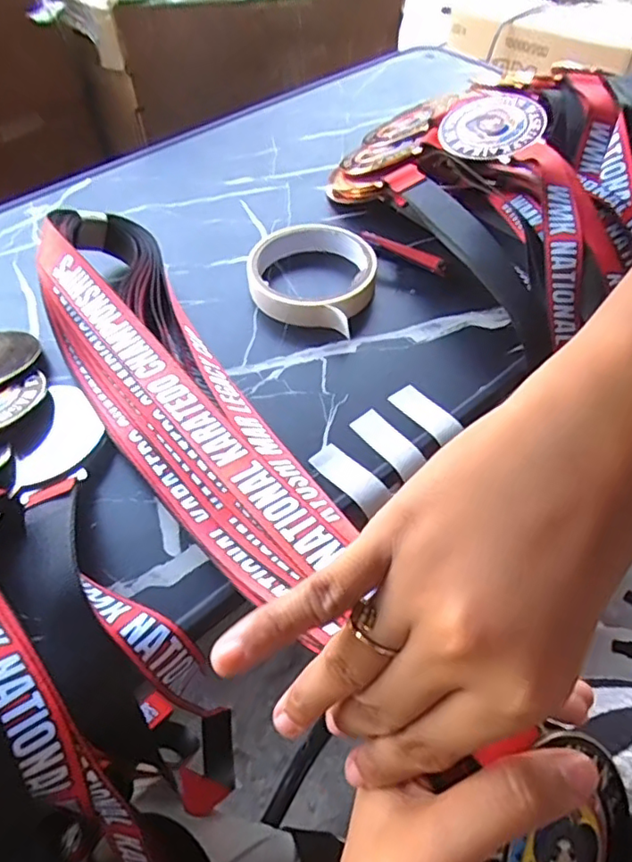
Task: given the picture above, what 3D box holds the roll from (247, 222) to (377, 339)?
[{"bbox_3d":[-0.003,-0.112,0.411,0.089,0.022,0.088,2,54,-3],"label":"roll"}]

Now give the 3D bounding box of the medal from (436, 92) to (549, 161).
[{"bbox_3d":[0.137,-0.238,0.448,0.075,0.007,0.086,15,64,23],"label":"medal"}]

